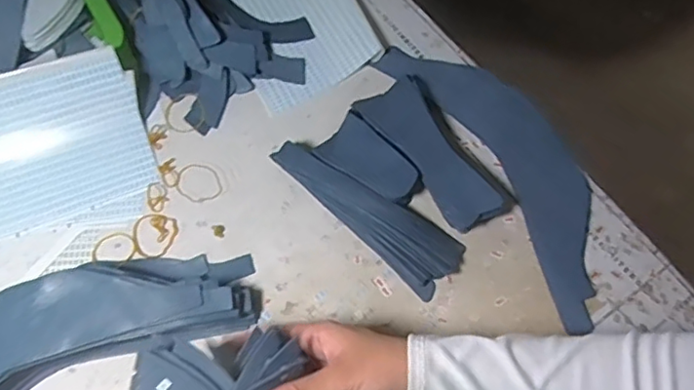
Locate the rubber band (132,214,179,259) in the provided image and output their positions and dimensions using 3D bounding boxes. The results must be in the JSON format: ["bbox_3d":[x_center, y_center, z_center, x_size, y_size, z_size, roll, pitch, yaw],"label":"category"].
[{"bbox_3d":[-0.174,0.035,0.538,0.039,0.004,0.041,-1,66,2],"label":"rubber band"}]

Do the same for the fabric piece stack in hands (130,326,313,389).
[{"bbox_3d":[-0.076,0.113,0.372,0.091,0.050,0.074,-38,70,-14],"label":"fabric piece stack in hands"}]

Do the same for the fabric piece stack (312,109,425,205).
[{"bbox_3d":[0.021,-0.026,0.539,0.089,0.029,0.050,41,74,17],"label":"fabric piece stack"}]

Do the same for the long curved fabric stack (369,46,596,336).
[{"bbox_3d":[0.149,-0.036,0.548,0.096,0.017,0.305,-28,68,-10],"label":"long curved fabric stack"}]

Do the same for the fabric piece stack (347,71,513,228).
[{"bbox_3d":[0.080,-0.040,0.540,0.070,0.034,0.152,-31,69,-11],"label":"fabric piece stack"}]

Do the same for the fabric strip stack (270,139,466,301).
[{"bbox_3d":[0.019,0.008,0.534,0.186,0.025,0.055,41,74,17],"label":"fabric strip stack"}]

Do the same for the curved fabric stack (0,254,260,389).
[{"bbox_3d":[-0.245,0.132,0.468,0.346,0.057,0.106,-31,69,-11],"label":"curved fabric stack"}]

